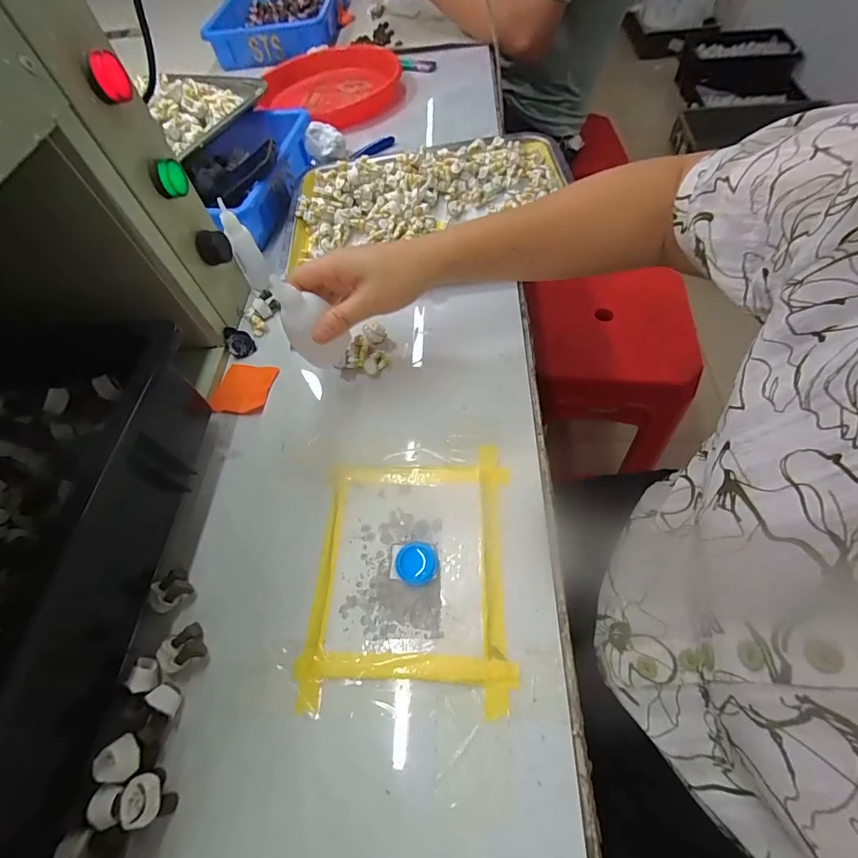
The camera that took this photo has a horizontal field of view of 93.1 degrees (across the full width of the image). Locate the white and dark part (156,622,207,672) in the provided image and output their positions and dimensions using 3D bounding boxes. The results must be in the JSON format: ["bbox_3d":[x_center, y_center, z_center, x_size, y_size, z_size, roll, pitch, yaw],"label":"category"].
[{"bbox_3d":[-0.168,0.148,0.276,0.025,0.013,0.024,-29,62,-11],"label":"white and dark part"}]

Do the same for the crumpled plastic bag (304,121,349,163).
[{"bbox_3d":[-0.145,-0.403,0.575,0.051,0.040,0.032,8,61,10],"label":"crumpled plastic bag"}]

